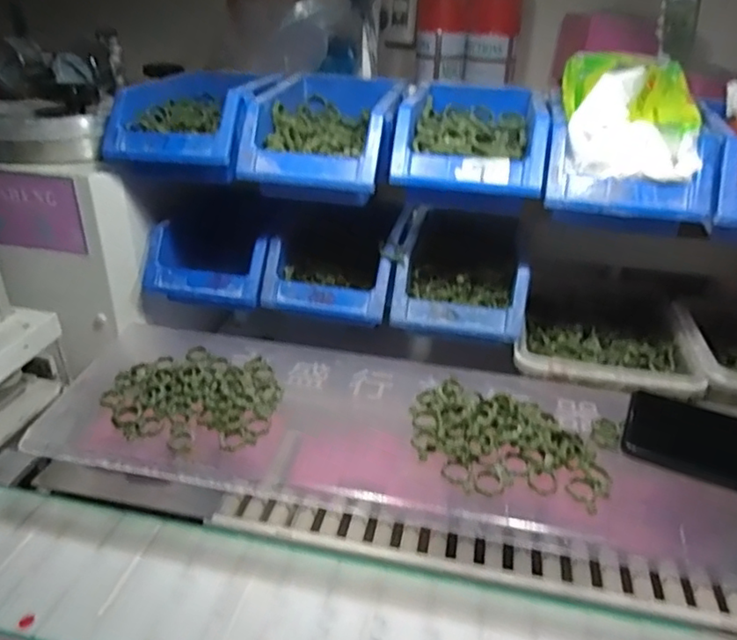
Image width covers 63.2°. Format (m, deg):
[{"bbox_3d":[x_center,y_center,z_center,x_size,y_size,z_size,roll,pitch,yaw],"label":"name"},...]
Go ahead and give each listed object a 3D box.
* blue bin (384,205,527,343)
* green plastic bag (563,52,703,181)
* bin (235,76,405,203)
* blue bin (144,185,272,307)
[{"bbox_3d":[0.096,-0.053,0.608,0.125,0.065,0.168,7,29,9],"label":"blue bin"},{"bbox_3d":[0.222,-0.173,0.518,0.108,0.087,0.144,10,30,14],"label":"green plastic bag"},{"bbox_3d":[-0.035,-0.179,0.578,0.123,0.079,0.176,7,29,9],"label":"bin"},{"bbox_3d":[-0.147,-0.090,0.667,0.131,0.083,0.197,9,30,11],"label":"blue bin"}]

